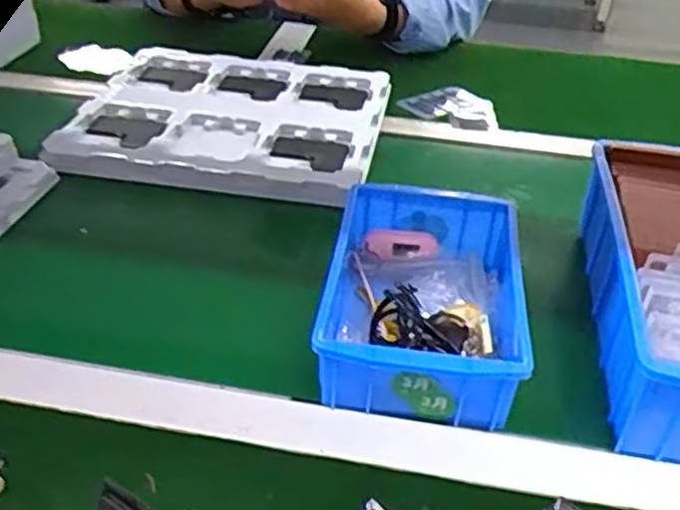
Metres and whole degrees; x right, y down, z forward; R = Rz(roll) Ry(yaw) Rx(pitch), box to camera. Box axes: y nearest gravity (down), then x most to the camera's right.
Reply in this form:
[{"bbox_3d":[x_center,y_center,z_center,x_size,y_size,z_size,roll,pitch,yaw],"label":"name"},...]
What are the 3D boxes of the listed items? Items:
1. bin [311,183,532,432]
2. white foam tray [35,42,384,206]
[{"bbox_3d":[0.060,0.027,0.517,0.130,0.058,0.199,7,36,6],"label":"bin"},{"bbox_3d":[-0.119,-0.162,0.794,0.330,0.058,0.282,4,36,1],"label":"white foam tray"}]

